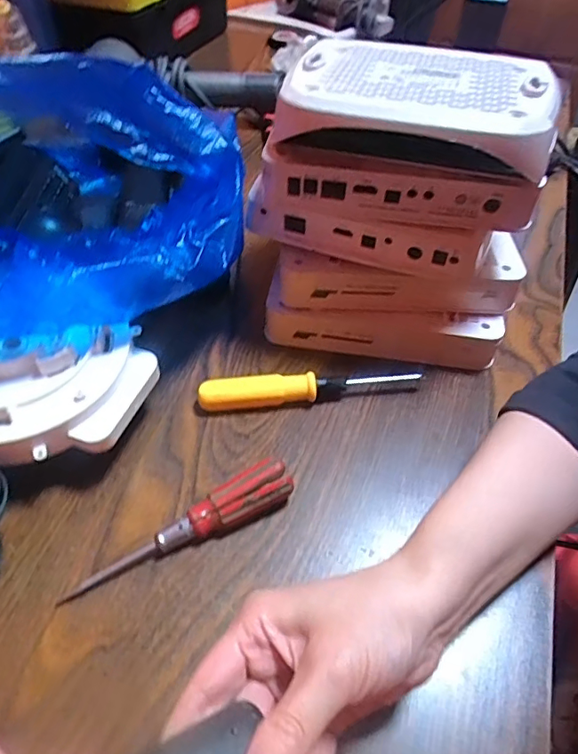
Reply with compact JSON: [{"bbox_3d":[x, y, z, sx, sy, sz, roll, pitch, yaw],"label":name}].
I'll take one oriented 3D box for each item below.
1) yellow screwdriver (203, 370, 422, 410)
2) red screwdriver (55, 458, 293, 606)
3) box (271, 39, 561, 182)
[{"bbox_3d":[0.014,0.009,0.379,0.153,0.019,0.019,-3,49,-6],"label":"yellow screwdriver"},{"bbox_3d":[-0.060,0.088,0.304,0.132,0.026,0.022,-22,54,-21],"label":"red screwdriver"},{"bbox_3d":[0.080,-0.171,0.331,0.160,0.040,0.104,15,50,11],"label":"box"}]

